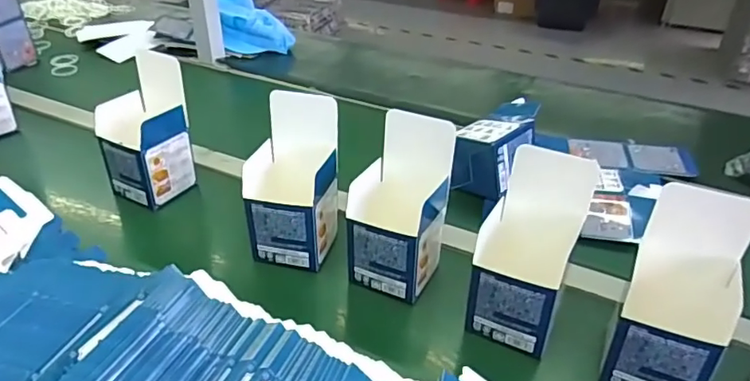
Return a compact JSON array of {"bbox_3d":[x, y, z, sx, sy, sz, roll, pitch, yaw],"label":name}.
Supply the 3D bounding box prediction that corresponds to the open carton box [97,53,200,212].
[{"bbox_3d":[-0.304,-0.073,0.727,0.091,0.181,0.108,19,40,22],"label":"open carton box"}]

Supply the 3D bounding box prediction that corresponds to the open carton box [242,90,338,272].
[{"bbox_3d":[-0.096,-0.004,0.633,0.101,0.174,0.102,8,37,9],"label":"open carton box"}]

